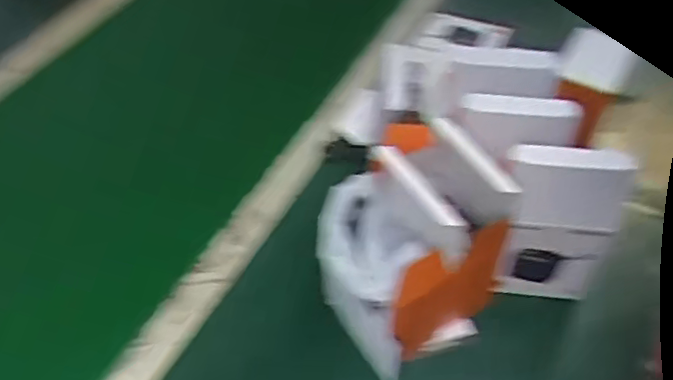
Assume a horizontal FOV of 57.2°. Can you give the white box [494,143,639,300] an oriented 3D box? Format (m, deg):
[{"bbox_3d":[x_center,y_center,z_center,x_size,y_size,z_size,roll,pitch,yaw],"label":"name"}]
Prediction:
[{"bbox_3d":[0.192,0.035,0.553,0.098,0.169,0.038,3,49,6],"label":"white box"}]

